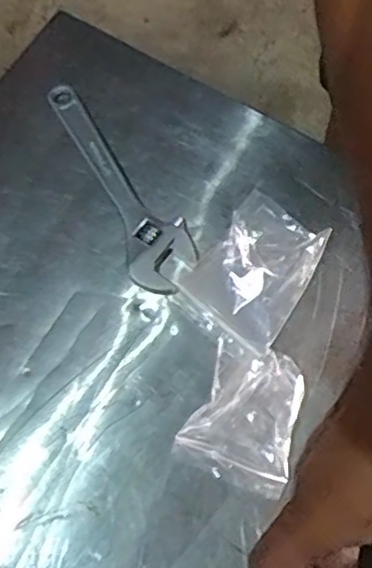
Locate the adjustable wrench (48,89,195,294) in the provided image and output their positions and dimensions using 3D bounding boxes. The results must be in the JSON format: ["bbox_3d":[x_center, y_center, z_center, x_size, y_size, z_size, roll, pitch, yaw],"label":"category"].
[{"bbox_3d":[-0.054,-0.077,0.484,0.051,0.007,0.190,-30,75,-9],"label":"adjustable wrench"}]

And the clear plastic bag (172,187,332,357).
[{"bbox_3d":[0.052,-0.011,0.462,0.075,0.015,0.100,38,76,11],"label":"clear plastic bag"}]

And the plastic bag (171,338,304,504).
[{"bbox_3d":[0.041,0.087,0.428,0.071,0.023,0.088,24,73,7],"label":"plastic bag"}]

